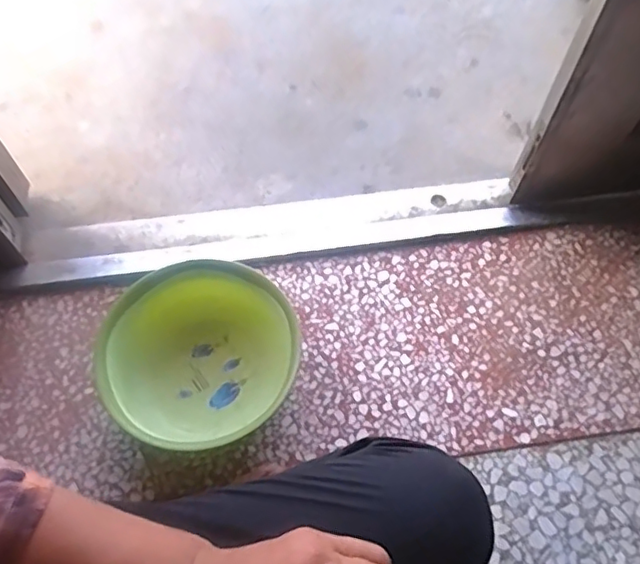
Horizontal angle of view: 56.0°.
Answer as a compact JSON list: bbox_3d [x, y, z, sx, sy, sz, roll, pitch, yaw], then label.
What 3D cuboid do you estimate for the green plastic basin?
[{"bbox_3d":[-0.162,0.109,0.823,0.242,0.100,0.249,-1,60,1],"label":"green plastic basin"}]

